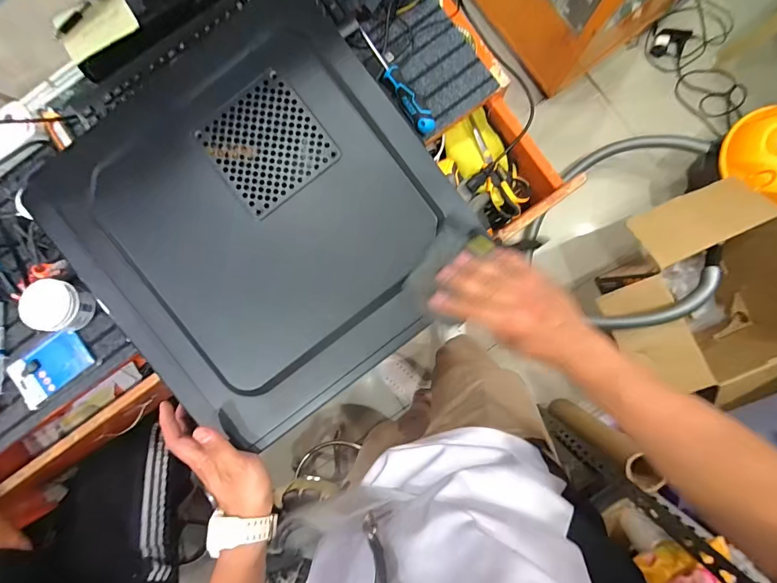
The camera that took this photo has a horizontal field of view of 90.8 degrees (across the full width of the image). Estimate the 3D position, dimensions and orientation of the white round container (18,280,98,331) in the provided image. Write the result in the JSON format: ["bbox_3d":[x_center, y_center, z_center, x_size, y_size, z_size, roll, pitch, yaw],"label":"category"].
[{"bbox_3d":[-0.513,0.023,0.597,0.085,0.052,0.078,0,89,3],"label":"white round container"}]

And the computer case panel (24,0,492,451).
[{"bbox_3d":[-0.148,-0.076,0.437,0.395,0.041,0.415,-35,87,2],"label":"computer case panel"}]

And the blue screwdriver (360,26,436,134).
[{"bbox_3d":[0.006,-0.333,0.599,0.031,0.038,0.205,-34,87,2],"label":"blue screwdriver"}]

